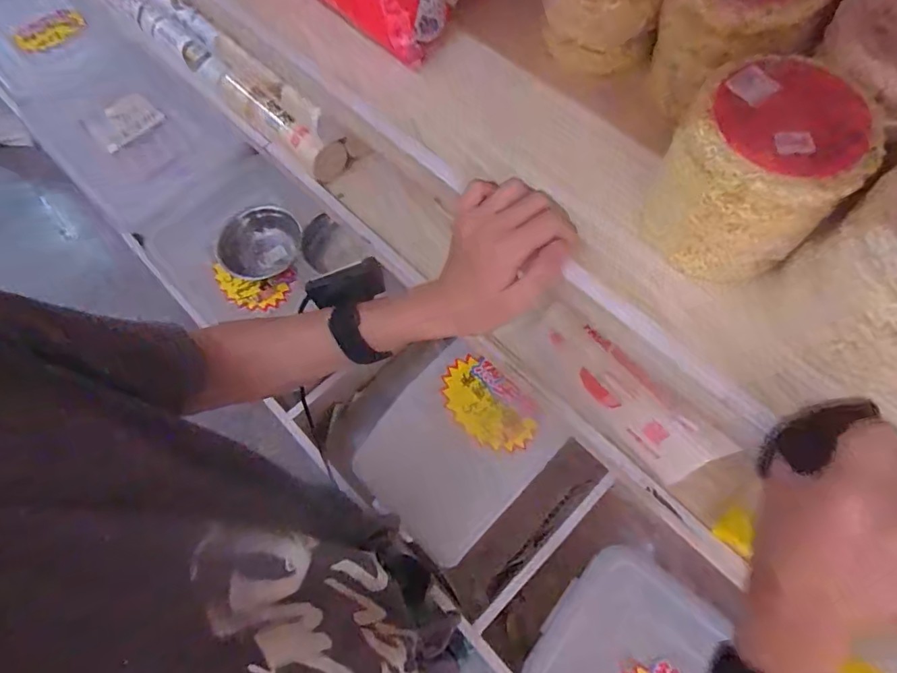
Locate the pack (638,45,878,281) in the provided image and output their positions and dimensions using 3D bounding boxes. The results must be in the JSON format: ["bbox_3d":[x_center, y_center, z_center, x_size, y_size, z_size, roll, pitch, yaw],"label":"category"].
[{"bbox_3d":[0.208,-0.111,0.354,0.106,0.117,0.092,34,71,15],"label":"pack"}]

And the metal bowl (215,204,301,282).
[{"bbox_3d":[-0.307,-0.152,0.825,0.115,0.037,0.135,41,73,17],"label":"metal bowl"}]

